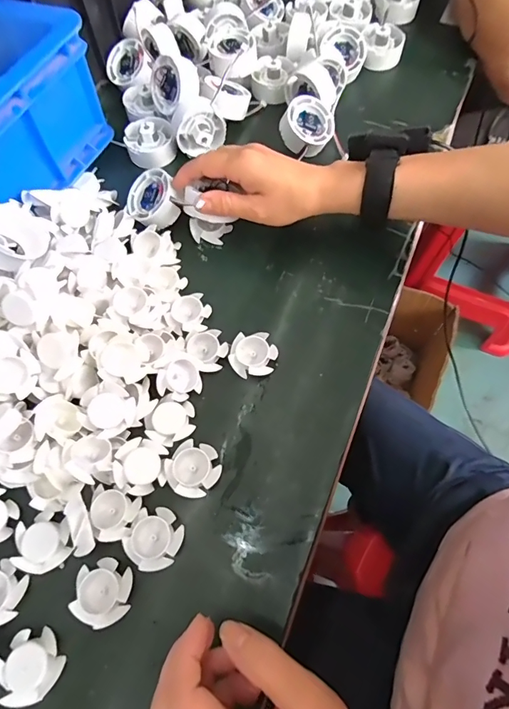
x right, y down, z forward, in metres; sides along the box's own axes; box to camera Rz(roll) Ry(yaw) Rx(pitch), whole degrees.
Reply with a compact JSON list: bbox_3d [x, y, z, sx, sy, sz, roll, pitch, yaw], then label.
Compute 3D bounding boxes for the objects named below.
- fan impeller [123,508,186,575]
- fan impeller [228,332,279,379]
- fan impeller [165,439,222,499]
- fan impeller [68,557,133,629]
[{"bbox_3d":[-0.072,0.131,0.300,0.038,0.012,0.040,-1,65,1],"label":"fan impeller"},{"bbox_3d":[-0.001,0.000,0.358,0.040,0.010,0.037,-1,65,1],"label":"fan impeller"},{"bbox_3d":[-0.046,0.087,0.321,0.039,0.009,0.040,-1,65,1],"label":"fan impeller"},{"bbox_3d":[-0.105,0.164,0.290,0.038,0.012,0.039,-3,65,0],"label":"fan impeller"}]

